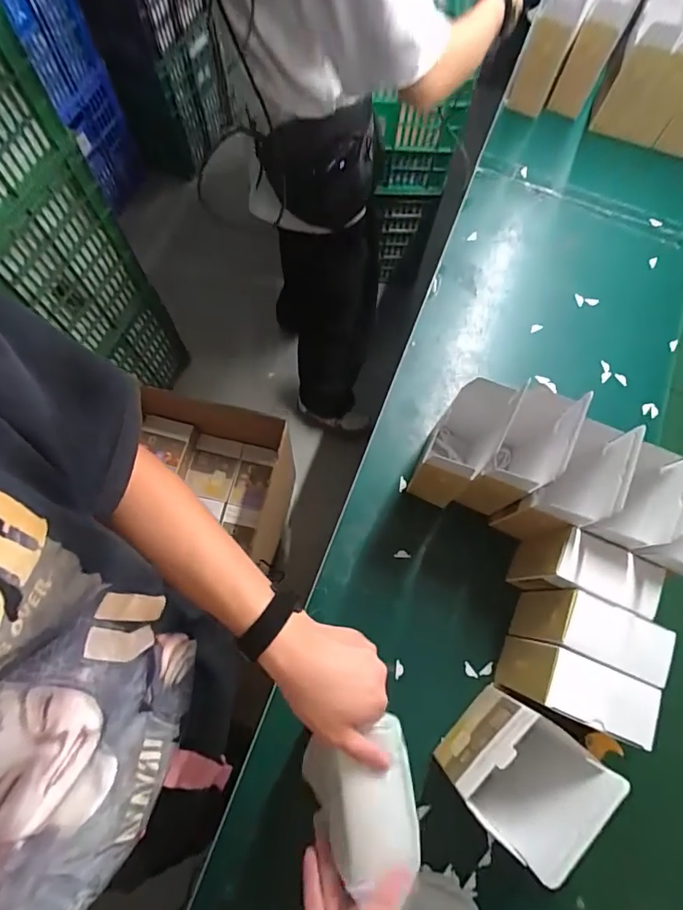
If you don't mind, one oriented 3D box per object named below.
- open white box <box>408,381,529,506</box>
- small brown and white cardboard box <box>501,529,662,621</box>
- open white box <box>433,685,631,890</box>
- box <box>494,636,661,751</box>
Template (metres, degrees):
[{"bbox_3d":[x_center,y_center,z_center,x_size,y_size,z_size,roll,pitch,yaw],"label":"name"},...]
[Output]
[{"bbox_3d":[0.163,-0.011,0.683,0.070,0.195,0.126,29,74,6],"label":"open white box"},{"bbox_3d":[0.315,0.161,0.648,0.119,0.163,0.070,25,74,5],"label":"small brown and white cardboard box"},{"bbox_3d":[0.196,0.351,0.551,0.078,0.228,0.125,42,76,10],"label":"open white box"},{"bbox_3d":[0.279,0.291,0.609,0.131,0.159,0.071,24,74,5],"label":"box"}]

